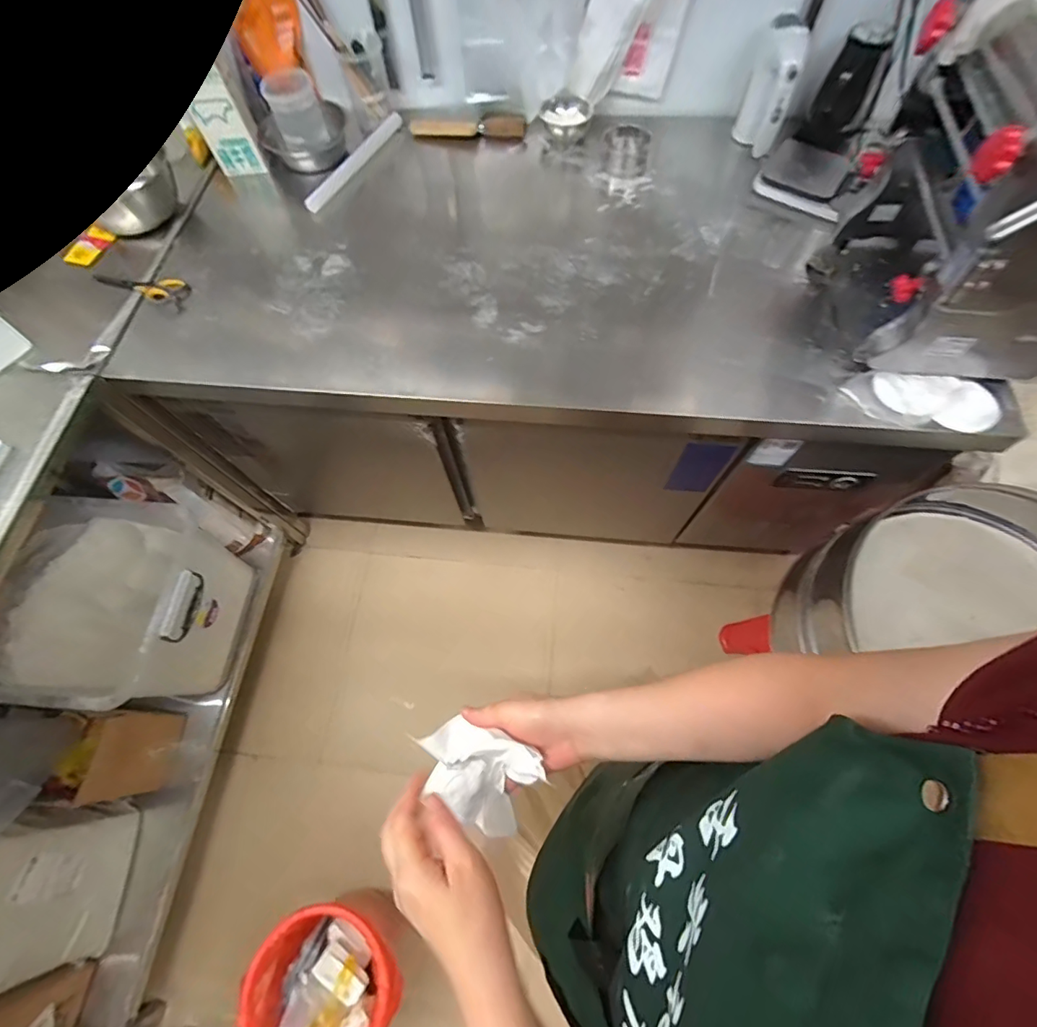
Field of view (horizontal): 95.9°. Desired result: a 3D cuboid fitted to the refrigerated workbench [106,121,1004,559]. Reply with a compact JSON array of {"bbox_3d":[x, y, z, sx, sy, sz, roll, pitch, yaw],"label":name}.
[{"bbox_3d":[0.052,-0.369,1.202,1.495,0.716,0.729,4,67,4],"label":"refrigerated workbench"}]

